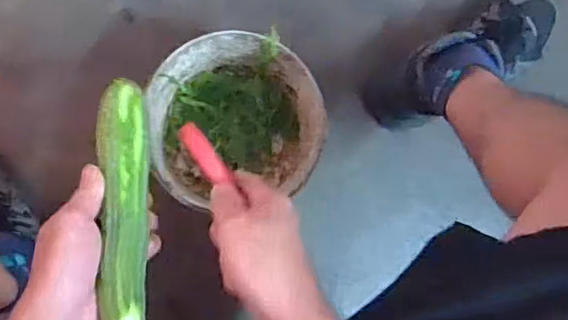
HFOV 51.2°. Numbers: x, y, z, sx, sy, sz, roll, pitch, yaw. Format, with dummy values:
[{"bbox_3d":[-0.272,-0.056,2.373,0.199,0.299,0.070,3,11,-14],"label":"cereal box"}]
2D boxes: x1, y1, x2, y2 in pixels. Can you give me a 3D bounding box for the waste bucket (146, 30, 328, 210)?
[{"bbox_3d":[-0.064,-0.046,0.728,0.188,0.140,0.181,0,87,-6],"label":"waste bucket"}]

